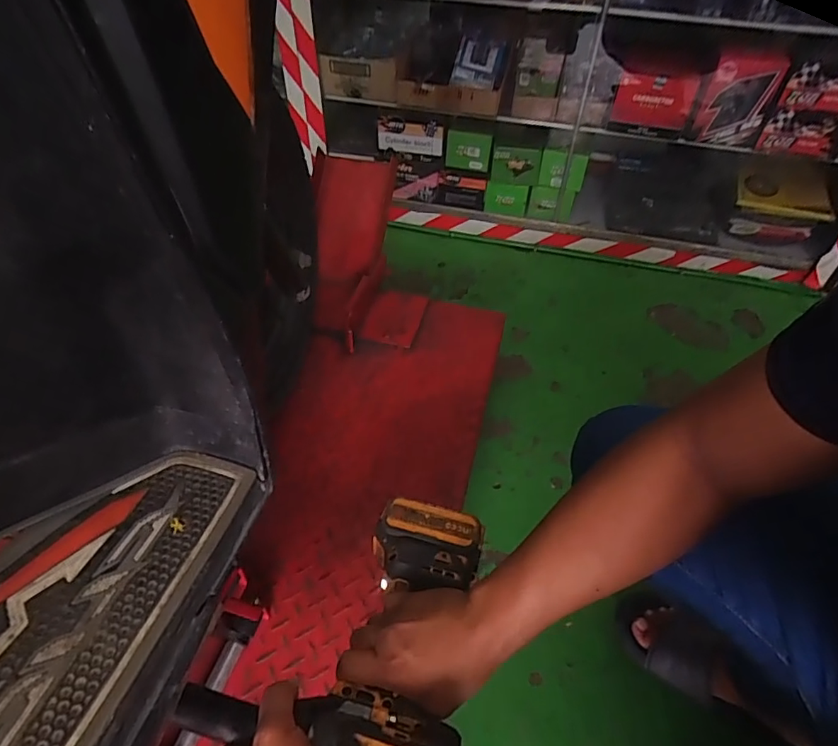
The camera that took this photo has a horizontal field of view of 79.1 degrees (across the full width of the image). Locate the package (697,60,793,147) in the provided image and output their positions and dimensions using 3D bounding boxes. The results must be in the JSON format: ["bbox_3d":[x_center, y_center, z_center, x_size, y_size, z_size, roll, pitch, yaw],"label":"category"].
[{"bbox_3d":[0.643,-0.549,1.038,0.128,0.155,0.047,3,46,1],"label":"package"}]

